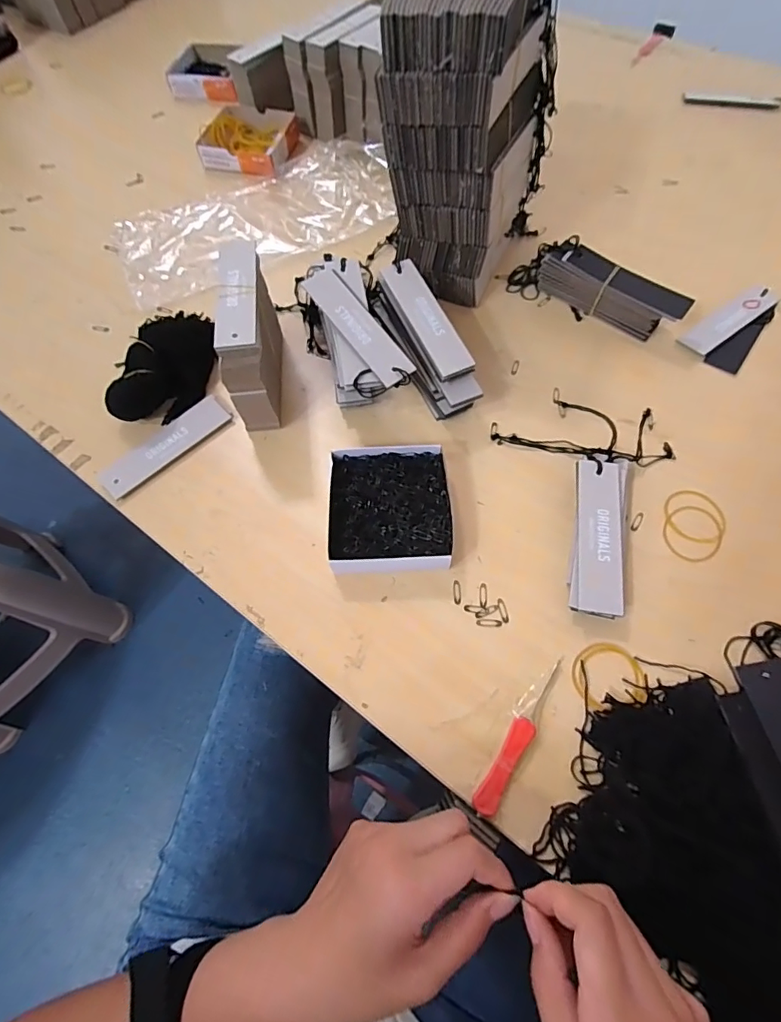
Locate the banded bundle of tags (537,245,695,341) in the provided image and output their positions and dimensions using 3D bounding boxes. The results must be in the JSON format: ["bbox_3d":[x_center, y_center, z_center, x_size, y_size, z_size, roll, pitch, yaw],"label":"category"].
[{"bbox_3d":[0.222,-0.221,0.489,0.143,0.047,0.034,34,69,17],"label":"banded bundle of tags"}]

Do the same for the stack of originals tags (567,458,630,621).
[{"bbox_3d":[0.169,0.018,0.383,0.047,0.024,0.136,10,64,7],"label":"stack of originals tags"}]

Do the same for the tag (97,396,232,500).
[{"bbox_3d":[-0.209,-0.062,0.448,0.127,0.008,0.035,-42,70,-17],"label":"tag"}]

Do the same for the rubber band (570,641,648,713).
[{"bbox_3d":[0.156,0.117,0.343,0.050,0.007,0.045,-10,64,-3],"label":"rubber band"}]

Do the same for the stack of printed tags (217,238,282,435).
[{"bbox_3d":[-0.125,-0.162,0.438,0.036,0.105,0.147,-6,64,-1],"label":"stack of printed tags"}]

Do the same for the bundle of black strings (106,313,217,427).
[{"bbox_3d":[-0.218,-0.141,0.468,0.067,0.043,0.121,13,65,8],"label":"bundle of black strings"}]

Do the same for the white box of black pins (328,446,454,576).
[{"bbox_3d":[0.000,-0.001,0.399,0.096,0.023,0.108,-3,64,0],"label":"white box of black pins"}]

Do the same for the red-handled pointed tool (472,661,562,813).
[{"bbox_3d":[0.089,0.151,0.330,0.017,0.006,0.113,28,68,15],"label":"red-handled pointed tool"}]

